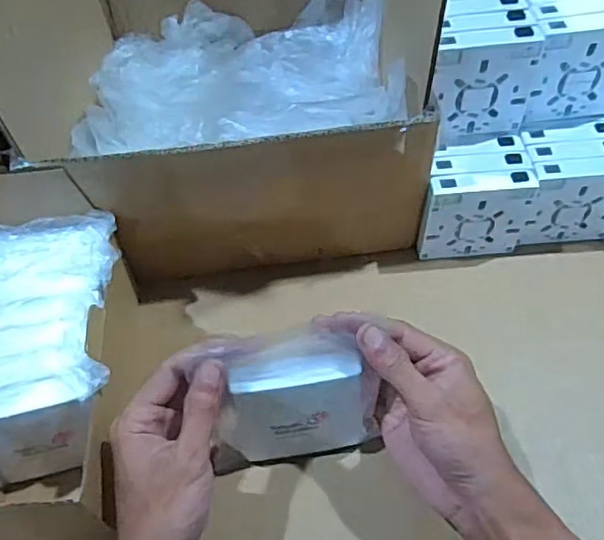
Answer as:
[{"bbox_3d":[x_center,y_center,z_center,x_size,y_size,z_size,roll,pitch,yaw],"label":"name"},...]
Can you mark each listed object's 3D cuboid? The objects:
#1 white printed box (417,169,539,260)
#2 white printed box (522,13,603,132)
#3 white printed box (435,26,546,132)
[{"bbox_3d":[0.147,-0.047,0.504,0.089,0.081,0.023,-3,55,0],"label":"white printed box"},{"bbox_3d":[0.226,-0.162,0.480,0.085,0.090,0.024,-11,55,-5],"label":"white printed box"},{"bbox_3d":[0.144,-0.148,0.473,0.081,0.088,0.022,-5,55,-1],"label":"white printed box"}]

